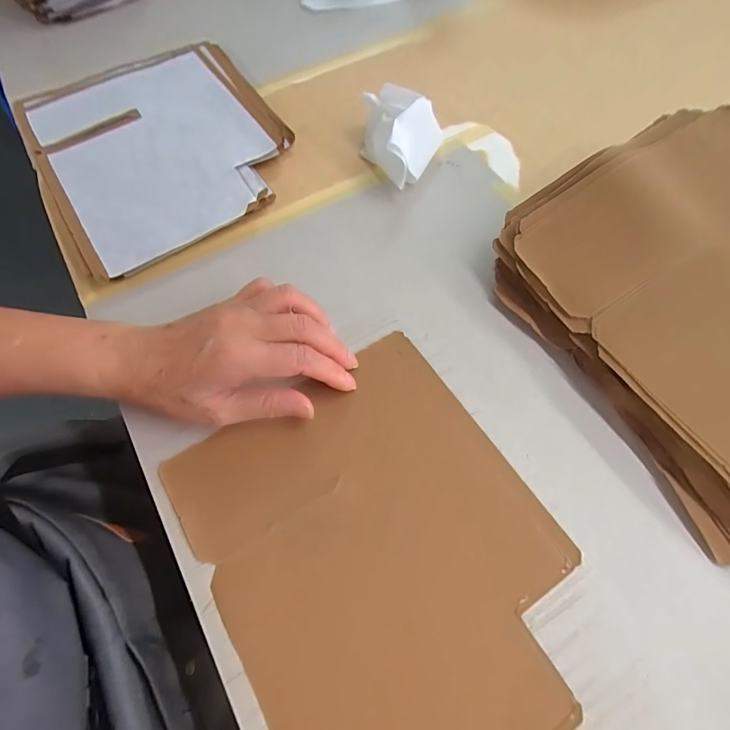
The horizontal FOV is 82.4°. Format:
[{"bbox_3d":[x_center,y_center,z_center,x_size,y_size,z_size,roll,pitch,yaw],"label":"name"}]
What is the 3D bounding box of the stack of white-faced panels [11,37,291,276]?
[{"bbox_3d":[-0.193,-0.210,0.395,0.207,0.030,0.257,-33,68,-13],"label":"stack of white-faced panels"}]

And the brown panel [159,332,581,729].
[{"bbox_3d":[0.012,0.116,0.254,0.191,0.011,0.240,-30,68,-12],"label":"brown panel"}]

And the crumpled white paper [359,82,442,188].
[{"bbox_3d":[0.033,-0.204,0.375,0.071,0.051,0.098,1,65,3],"label":"crumpled white paper"}]

